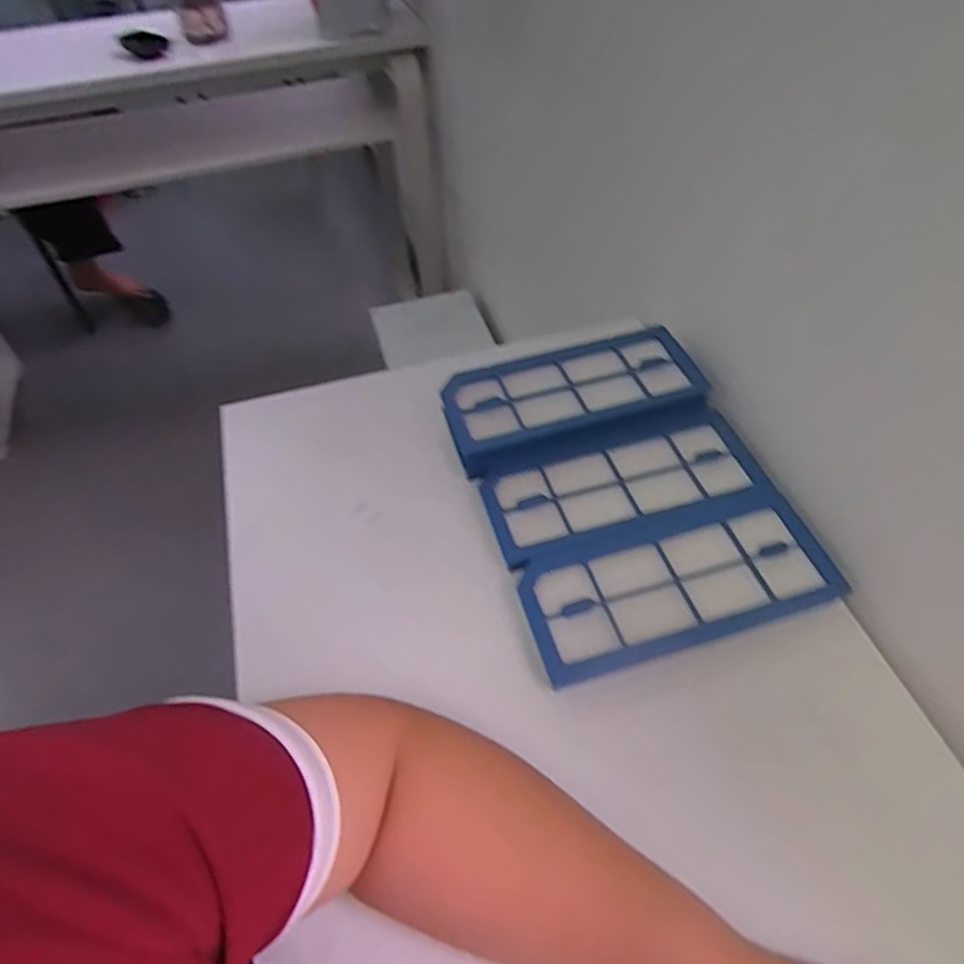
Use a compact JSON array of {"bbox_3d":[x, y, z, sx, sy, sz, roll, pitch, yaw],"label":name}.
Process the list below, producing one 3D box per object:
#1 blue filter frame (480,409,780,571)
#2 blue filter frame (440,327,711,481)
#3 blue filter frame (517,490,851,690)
[{"bbox_3d":[0.105,0.001,0.475,0.202,0.009,0.087,-13,52,-10],"label":"blue filter frame"},{"bbox_3d":[0.074,-0.069,0.515,0.203,0.022,0.089,-12,52,-9],"label":"blue filter frame"},{"bbox_3d":[0.129,0.066,0.423,0.204,0.010,0.092,-15,53,-11],"label":"blue filter frame"}]

